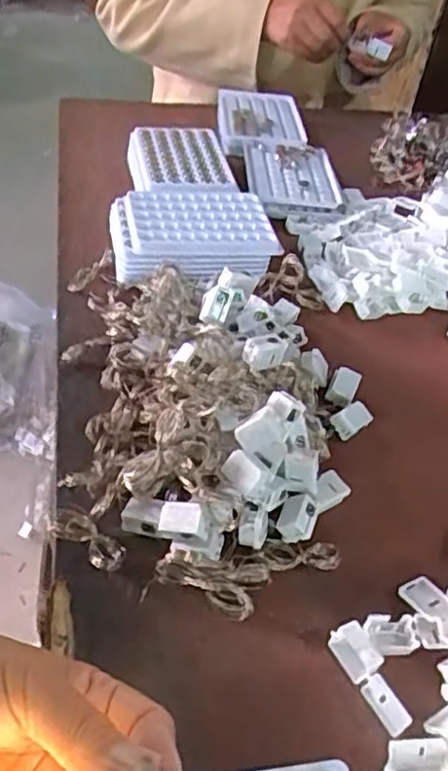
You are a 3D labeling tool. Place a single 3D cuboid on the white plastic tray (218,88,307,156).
[{"bbox_3d":[0.042,-0.314,0.783,0.091,0.024,0.143,2,45,-6],"label":"white plastic tray"}]

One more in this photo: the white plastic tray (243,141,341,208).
[{"bbox_3d":[0.071,-0.222,0.703,0.088,0.022,0.119,1,45,-7],"label":"white plastic tray"}]

